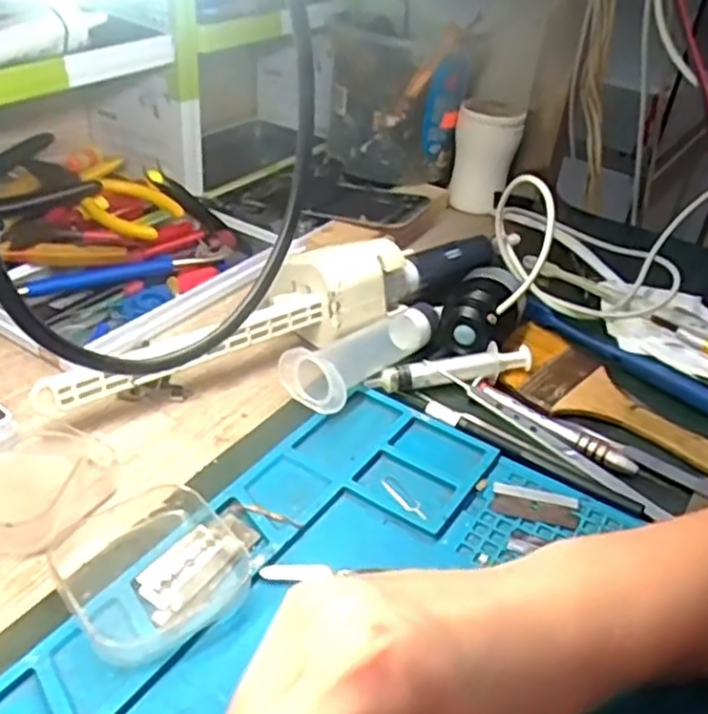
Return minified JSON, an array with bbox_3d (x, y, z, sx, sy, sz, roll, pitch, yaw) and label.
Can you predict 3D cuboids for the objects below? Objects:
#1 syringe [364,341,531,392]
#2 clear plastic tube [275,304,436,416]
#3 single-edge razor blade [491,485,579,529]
[{"bbox_3d":[0.055,0.006,0.410,0.093,0.017,0.014,-5,37,-16],"label":"syringe"},{"bbox_3d":[0.006,-0.007,0.410,0.041,0.031,0.101,27,40,27],"label":"clear plastic tube"},{"bbox_3d":[0.084,0.068,0.342,0.038,0.004,0.019,11,35,7],"label":"single-edge razor blade"}]

